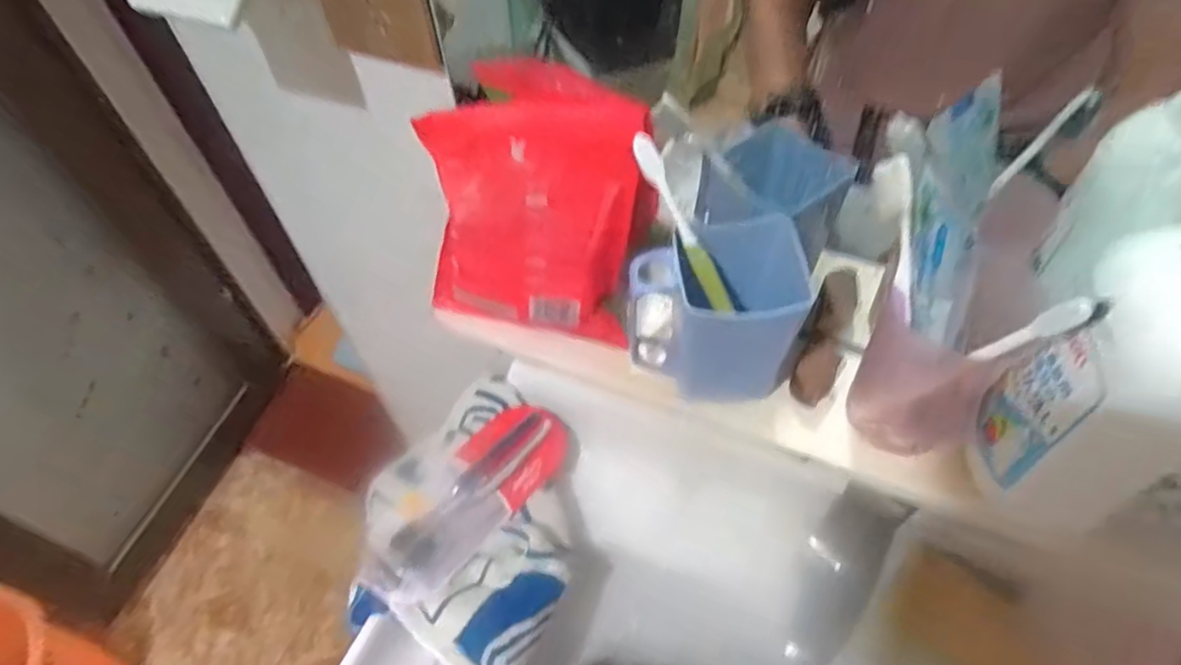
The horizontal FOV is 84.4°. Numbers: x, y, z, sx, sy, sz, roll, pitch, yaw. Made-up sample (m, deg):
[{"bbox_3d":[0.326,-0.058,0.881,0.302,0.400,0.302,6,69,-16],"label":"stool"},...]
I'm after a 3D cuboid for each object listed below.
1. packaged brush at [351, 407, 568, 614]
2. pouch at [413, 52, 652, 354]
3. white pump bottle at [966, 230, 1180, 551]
[{"bbox_3d":[-0.109,0.151,0.603,0.081,0.044,0.223,26,58,21],"label":"packaged brush"},{"bbox_3d":[-0.035,-0.082,0.443,0.153,0.178,0.056,6,25,0],"label":"pouch"},{"bbox_3d":[0.246,0.015,0.290,0.057,0.244,0.085,-31,57,-19],"label":"white pump bottle"}]

